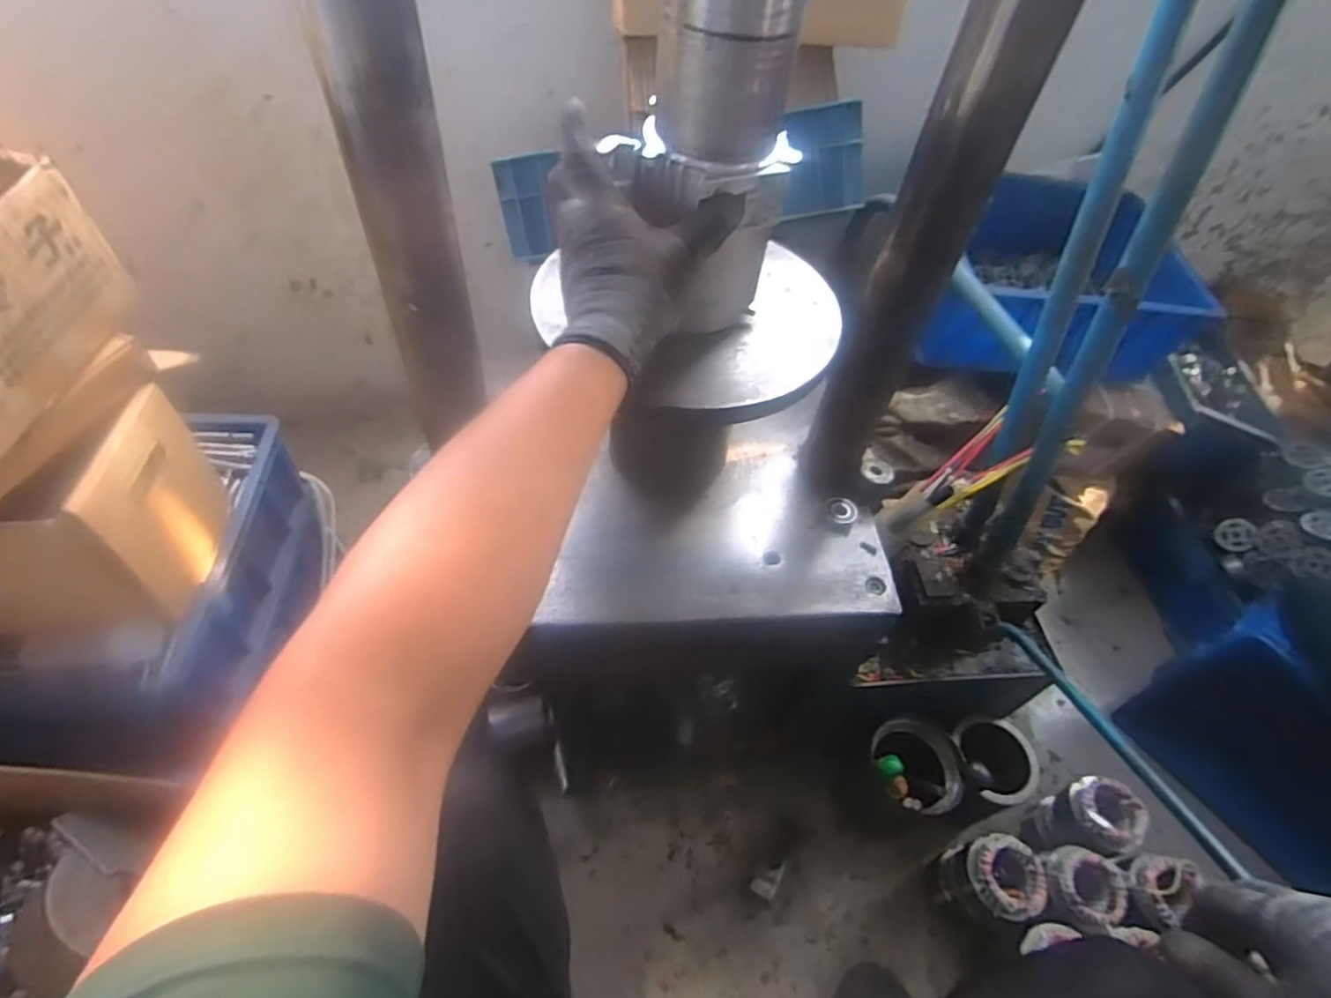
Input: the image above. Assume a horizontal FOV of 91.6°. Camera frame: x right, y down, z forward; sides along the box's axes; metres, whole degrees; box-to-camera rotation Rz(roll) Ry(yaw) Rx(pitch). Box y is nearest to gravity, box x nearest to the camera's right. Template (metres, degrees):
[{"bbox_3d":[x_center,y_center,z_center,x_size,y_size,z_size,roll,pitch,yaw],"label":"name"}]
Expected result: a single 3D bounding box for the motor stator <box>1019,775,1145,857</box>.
[{"bbox_3d":[0.545,0.423,0.846,0.082,0.138,0.083,3,51,-4],"label":"motor stator"}]

